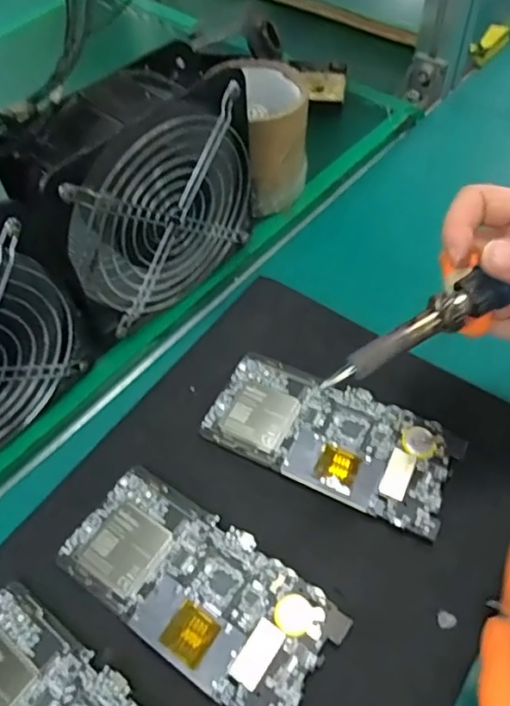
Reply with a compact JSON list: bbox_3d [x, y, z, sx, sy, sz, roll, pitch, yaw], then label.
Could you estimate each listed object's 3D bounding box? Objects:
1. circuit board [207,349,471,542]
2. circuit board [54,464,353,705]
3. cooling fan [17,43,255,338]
[{"bbox_3d":[0.046,0.051,0.359,0.154,0.006,0.073,22,59,18],"label":"circuit board"},{"bbox_3d":[-0.032,0.127,0.310,0.153,0.006,0.072,29,61,22],"label":"circuit board"},{"bbox_3d":[-0.066,-0.099,0.381,0.056,0.163,0.147,36,64,25],"label":"cooling fan"}]

